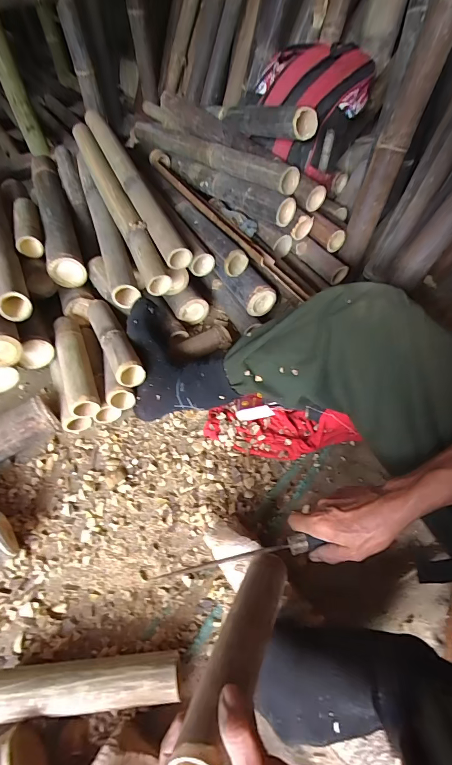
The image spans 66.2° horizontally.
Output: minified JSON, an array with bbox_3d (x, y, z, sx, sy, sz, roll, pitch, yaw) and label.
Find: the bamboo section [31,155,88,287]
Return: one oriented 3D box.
[{"bbox_3d":[-0.442,-0.446,0.887,0.075,0.071,0.567,-19,55,-13],"label":"bamboo section"}]

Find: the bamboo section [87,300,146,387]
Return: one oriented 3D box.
[{"bbox_3d":[-0.226,-0.093,0.685,0.053,0.042,0.237,-25,57,-17],"label":"bamboo section"}]

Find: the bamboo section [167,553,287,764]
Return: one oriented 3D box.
[{"bbox_3d":[0.017,0.273,0.367,0.052,0.047,0.241,22,20,17],"label":"bamboo section"}]

